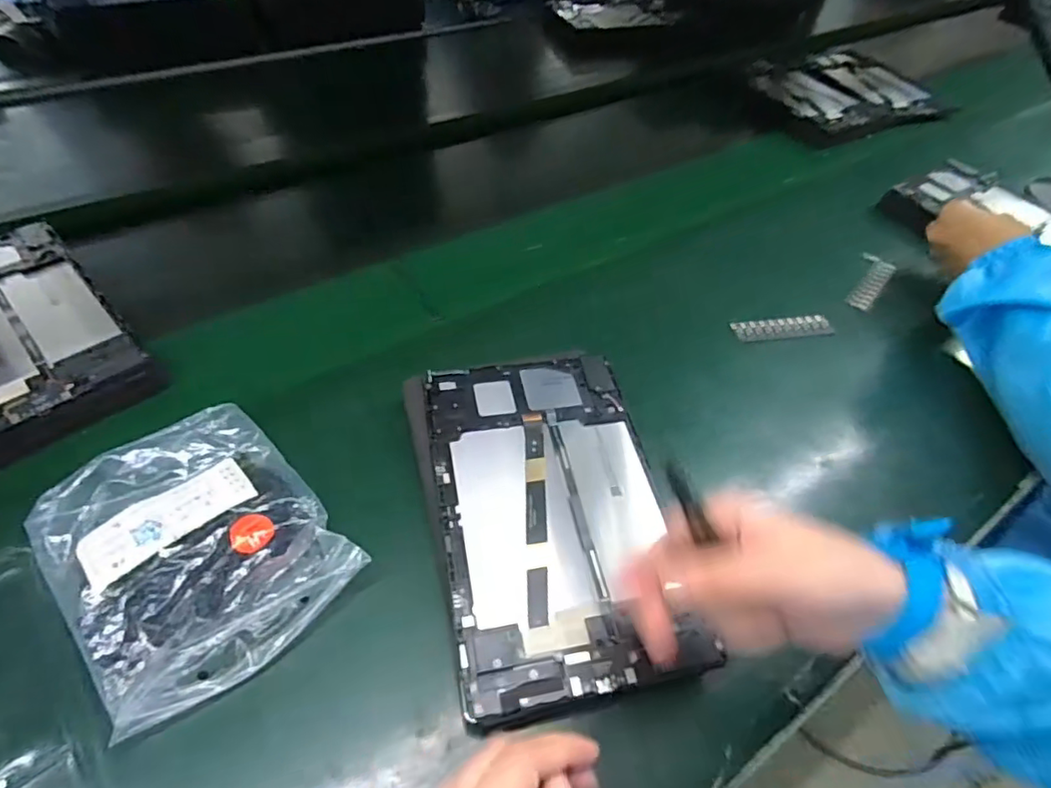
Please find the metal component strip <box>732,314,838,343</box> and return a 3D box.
[{"bbox_3d":[0.244,-0.061,0.537,0.098,0.010,0.023,-7,51,-11],"label":"metal component strip"}]

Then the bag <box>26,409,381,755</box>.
[{"bbox_3d":[-0.204,0.092,0.347,0.141,0.025,0.168,-34,60,-29],"label":"bag"}]

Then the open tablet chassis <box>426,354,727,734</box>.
[{"bbox_3d":[0.018,0.070,0.374,0.143,0.007,0.240,-6,52,-10],"label":"open tablet chassis"}]

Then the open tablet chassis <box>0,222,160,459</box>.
[{"bbox_3d":[-0.416,-0.048,0.446,0.146,0.017,0.257,-35,61,-30],"label":"open tablet chassis"}]

